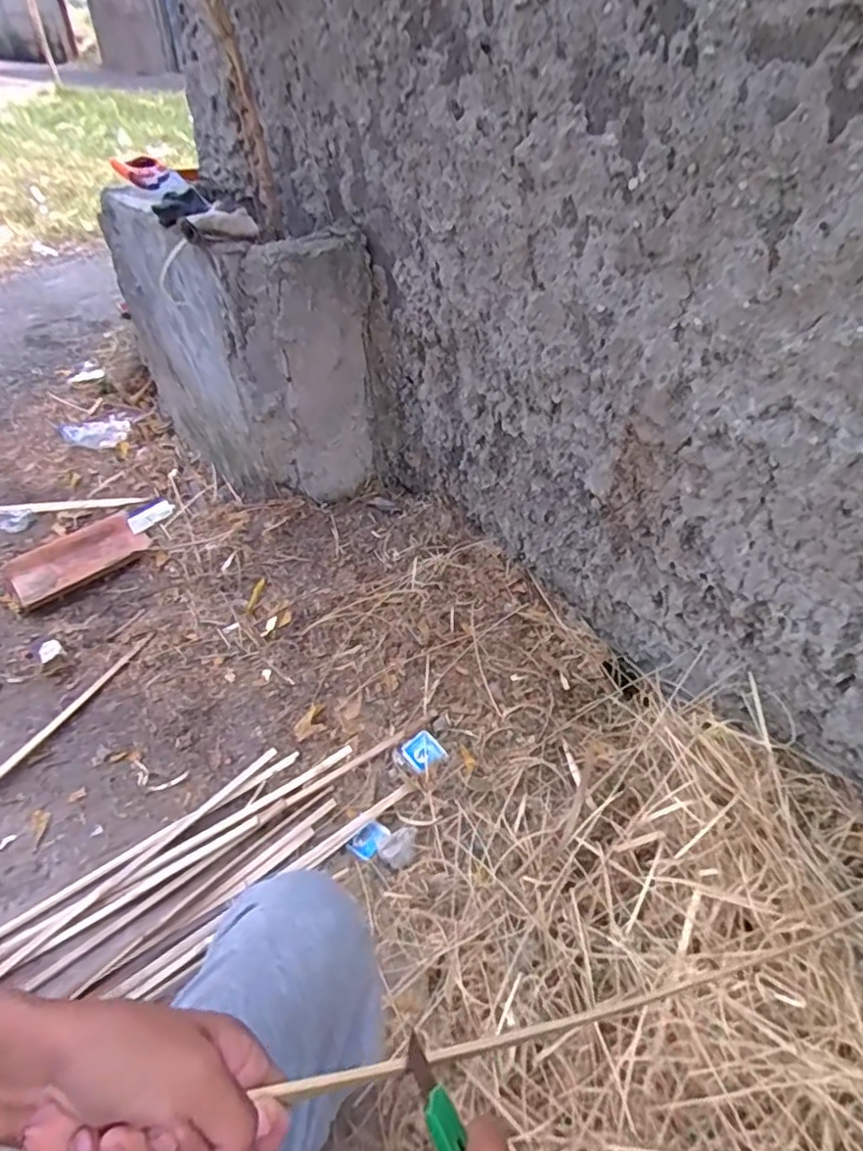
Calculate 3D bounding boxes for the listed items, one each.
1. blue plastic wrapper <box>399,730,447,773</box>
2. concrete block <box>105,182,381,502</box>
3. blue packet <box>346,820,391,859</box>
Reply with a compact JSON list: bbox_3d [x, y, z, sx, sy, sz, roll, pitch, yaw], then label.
[{"bbox_3d":[-0.014,0.306,1.079,0.059,0.009,0.064,-31,52,-24],"label":"blue plastic wrapper"},{"bbox_3d":[-0.476,-0.573,1.535,0.316,0.558,0.768,-26,49,-26],"label":"concrete block"},{"bbox_3d":[-0.100,0.424,1.000,0.047,0.004,0.060,27,49,26],"label":"blue packet"}]

